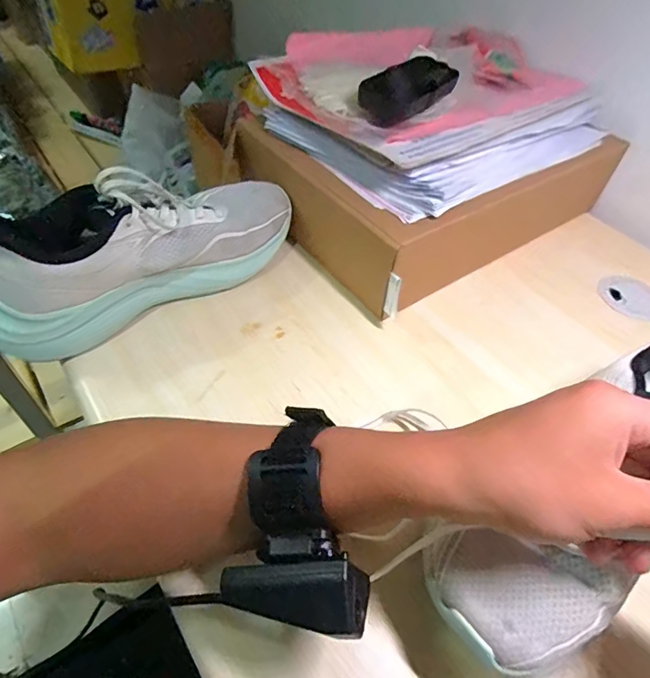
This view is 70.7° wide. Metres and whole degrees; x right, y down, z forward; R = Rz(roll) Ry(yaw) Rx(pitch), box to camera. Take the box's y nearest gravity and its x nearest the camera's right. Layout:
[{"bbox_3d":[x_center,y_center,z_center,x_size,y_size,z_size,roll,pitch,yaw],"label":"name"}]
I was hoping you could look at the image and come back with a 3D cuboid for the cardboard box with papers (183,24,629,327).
[{"bbox_3d":[0.112,-0.215,0.506,0.347,0.140,0.276,-30,59,-26],"label":"cardboard box with papers"}]

